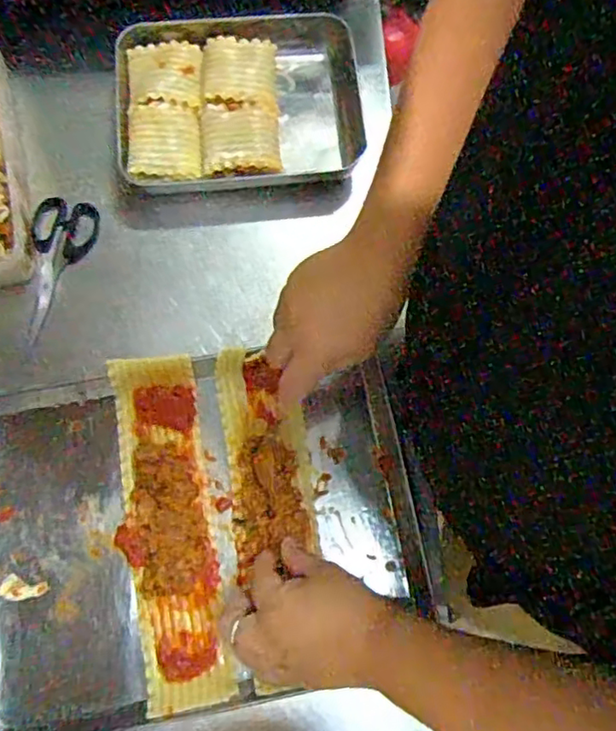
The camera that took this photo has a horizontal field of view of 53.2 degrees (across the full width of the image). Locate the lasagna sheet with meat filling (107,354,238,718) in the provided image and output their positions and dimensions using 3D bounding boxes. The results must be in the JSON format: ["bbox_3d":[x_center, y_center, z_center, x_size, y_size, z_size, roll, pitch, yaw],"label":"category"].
[{"bbox_3d":[-0.129,0.142,0.554,0.081,0.032,0.302,-10,75,-3],"label":"lasagna sheet with meat filling"}]

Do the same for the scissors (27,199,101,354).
[{"bbox_3d":[-0.266,-0.102,0.621,0.059,0.009,0.152,27,76,-11],"label":"scissors"}]

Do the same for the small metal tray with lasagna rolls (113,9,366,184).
[{"bbox_3d":[-0.075,-0.283,0.670,0.255,0.057,0.184,-9,75,-3],"label":"small metal tray with lasagna rolls"}]

